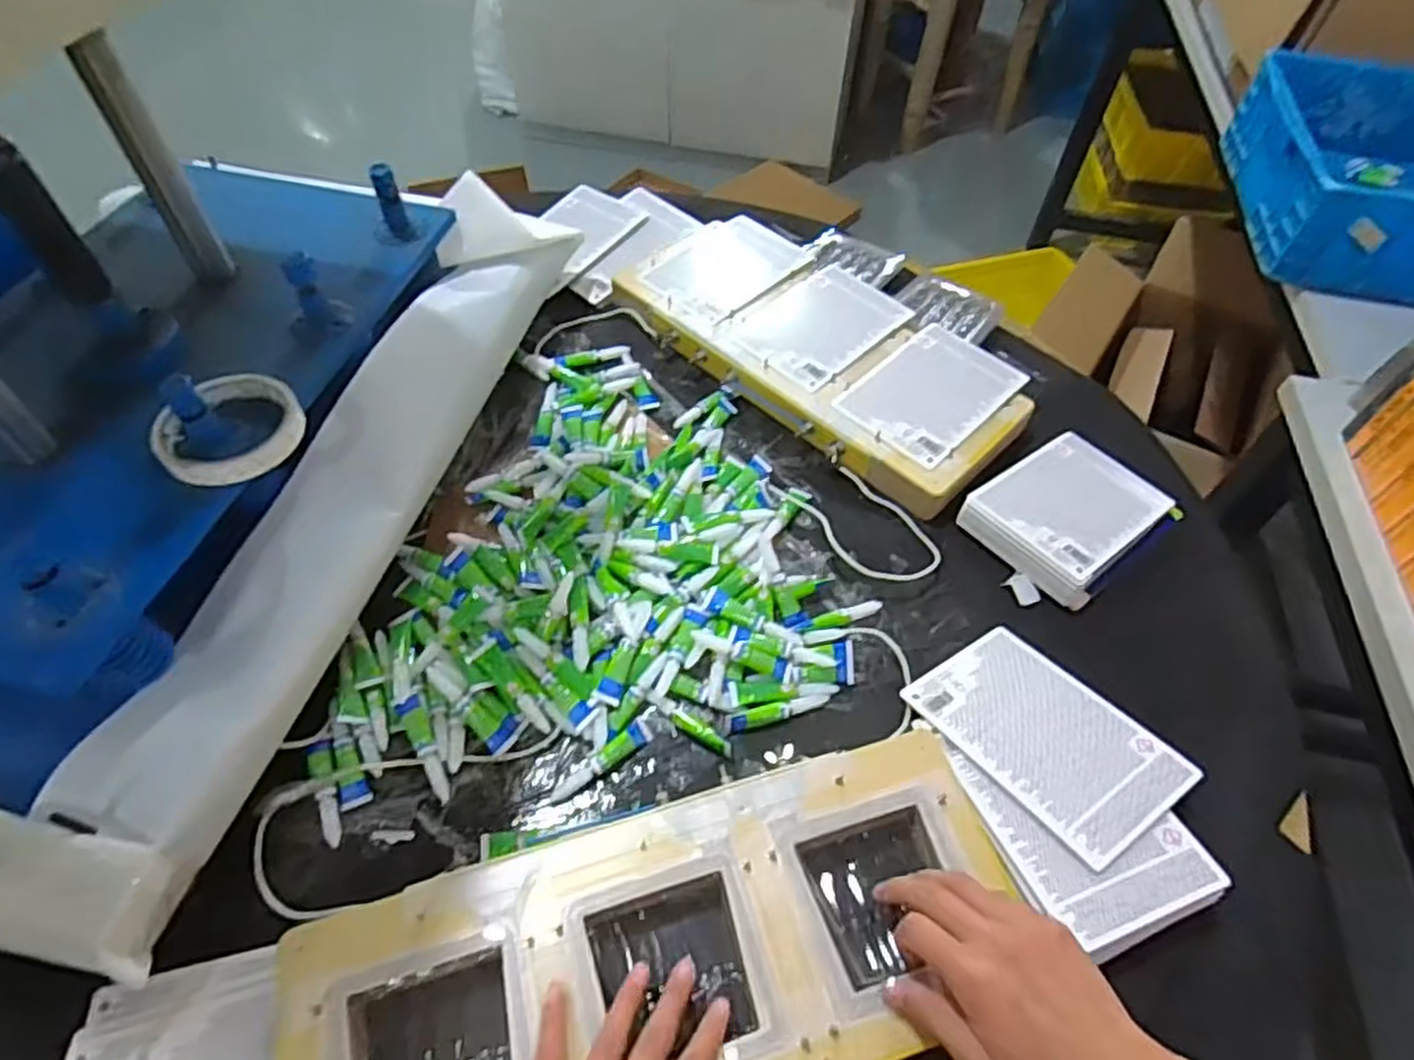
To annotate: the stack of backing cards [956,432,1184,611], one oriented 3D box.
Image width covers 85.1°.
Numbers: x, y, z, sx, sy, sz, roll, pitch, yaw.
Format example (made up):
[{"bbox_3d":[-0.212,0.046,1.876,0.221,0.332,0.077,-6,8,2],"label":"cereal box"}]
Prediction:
[{"bbox_3d":[0.324,-0.021,0.679,0.169,0.029,0.125,-34,62,-24],"label":"stack of backing cards"}]

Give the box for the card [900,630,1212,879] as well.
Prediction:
[{"bbox_3d":[0.242,0.143,0.552,0.116,0.007,0.168,-26,45,-22],"label":"card"}]

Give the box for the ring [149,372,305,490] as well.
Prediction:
[{"bbox_3d":[-0.324,-0.069,0.525,0.090,0.023,0.079,-37,63,-26],"label":"ring"}]

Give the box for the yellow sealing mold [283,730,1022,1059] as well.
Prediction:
[{"bbox_3d":[-0.021,0.254,0.455,0.419,0.028,0.172,-16,56,-14],"label":"yellow sealing mold"}]

